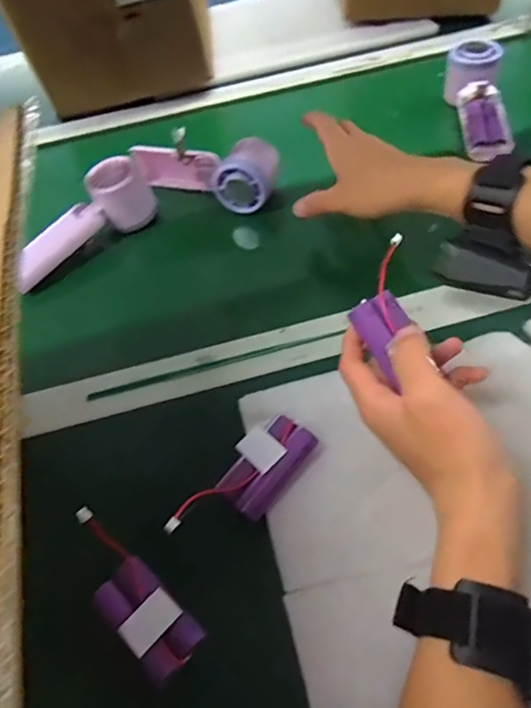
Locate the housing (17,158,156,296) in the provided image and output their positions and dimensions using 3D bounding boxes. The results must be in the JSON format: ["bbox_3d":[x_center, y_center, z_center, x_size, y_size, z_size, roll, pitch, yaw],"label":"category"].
[{"bbox_3d":[-0.180,-0.126,0.533,0.046,0.060,0.159,36,62,27],"label":"housing"}]

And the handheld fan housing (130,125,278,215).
[{"bbox_3d":[-0.061,-0.200,0.576,0.171,0.063,0.058,26,59,22],"label":"handheld fan housing"}]

